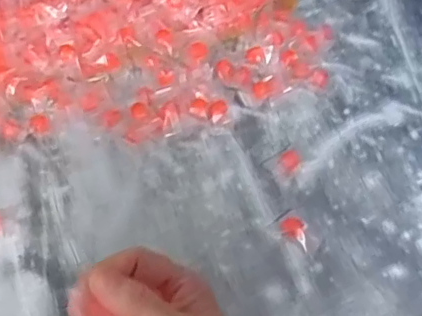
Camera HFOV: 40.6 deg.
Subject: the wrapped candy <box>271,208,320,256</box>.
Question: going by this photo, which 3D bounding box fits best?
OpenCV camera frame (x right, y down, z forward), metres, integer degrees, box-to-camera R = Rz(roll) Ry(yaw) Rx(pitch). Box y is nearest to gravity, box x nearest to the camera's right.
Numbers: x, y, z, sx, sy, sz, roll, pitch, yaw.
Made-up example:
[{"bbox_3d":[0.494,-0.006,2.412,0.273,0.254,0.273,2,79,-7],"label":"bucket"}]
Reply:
[{"bbox_3d":[0.086,0.077,0.579,0.033,0.011,0.050,-32,64,-17],"label":"wrapped candy"}]

